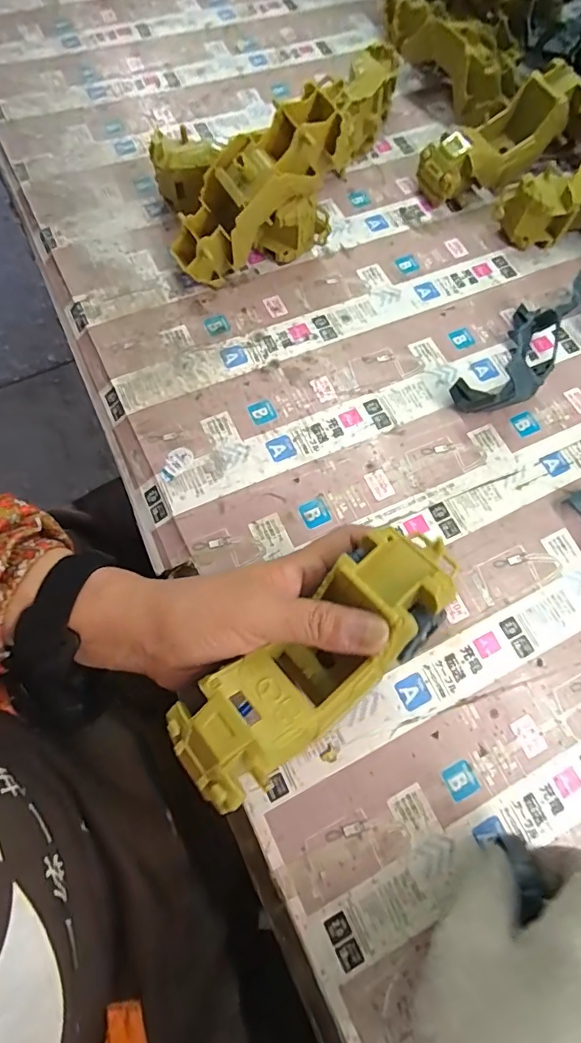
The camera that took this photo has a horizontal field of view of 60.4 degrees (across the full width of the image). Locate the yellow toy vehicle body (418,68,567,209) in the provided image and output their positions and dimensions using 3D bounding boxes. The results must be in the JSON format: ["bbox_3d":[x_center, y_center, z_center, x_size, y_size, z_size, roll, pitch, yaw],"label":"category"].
[{"bbox_3d":[0.195,-0.362,0.478,0.142,0.048,0.063,-32,73,0],"label":"yellow toy vehicle body"}]

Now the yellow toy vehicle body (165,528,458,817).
[{"bbox_3d":[0.018,0.068,0.259,0.166,0.050,0.057,-39,75,-11],"label":"yellow toy vehicle body"}]

